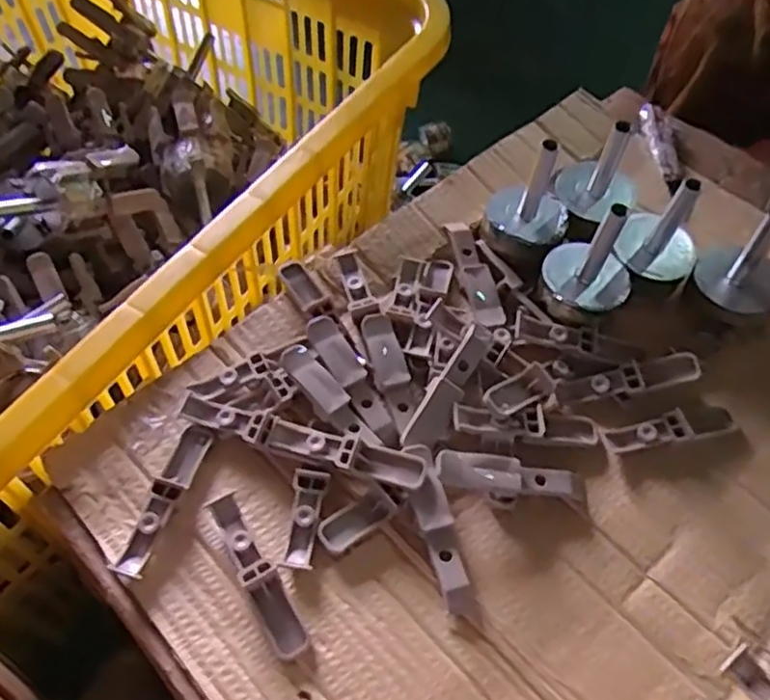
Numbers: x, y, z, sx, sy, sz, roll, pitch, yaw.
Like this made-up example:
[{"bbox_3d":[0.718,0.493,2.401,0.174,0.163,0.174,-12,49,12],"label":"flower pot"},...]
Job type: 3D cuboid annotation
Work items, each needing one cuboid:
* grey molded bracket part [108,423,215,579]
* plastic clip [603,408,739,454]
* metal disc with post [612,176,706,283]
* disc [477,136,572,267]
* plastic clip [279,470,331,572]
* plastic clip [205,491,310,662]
[{"bbox_3d":[-0.131,0.087,0.418,0.019,0.010,0.096,17,58,9],"label":"grey molded bracket part"},{"bbox_3d":[0.192,0.053,0.470,0.094,0.012,0.020,-10,58,-8],"label":"plastic clip"},{"bbox_3d":[0.200,-0.090,0.494,0.054,0.072,0.050,1,57,-2],"label":"metal disc with post"},{"bbox_3d":[0.103,-0.108,0.507,0.061,0.075,0.052,28,60,15],"label":"disc"},{"bbox_3d":[-0.047,0.099,0.416,0.020,0.008,0.058,6,57,2],"label":"plastic clip"},{"bbox_3d":[-0.073,0.125,0.396,0.019,0.011,0.100,-28,62,-18],"label":"plastic clip"}]

